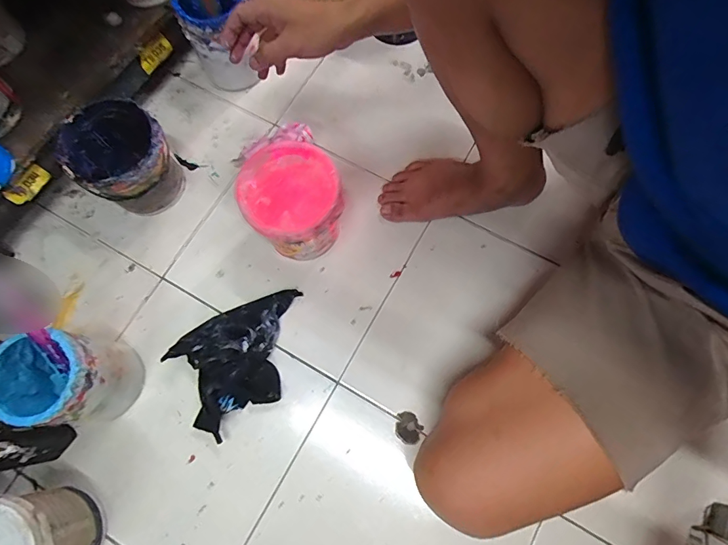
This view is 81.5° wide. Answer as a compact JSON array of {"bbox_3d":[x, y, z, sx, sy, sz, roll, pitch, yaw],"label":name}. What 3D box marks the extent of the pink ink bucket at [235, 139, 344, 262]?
[{"bbox_3d":[-0.093,-0.085,0.571,0.118,0.131,0.130,-17,73,-4],"label":"pink ink bucket"}]

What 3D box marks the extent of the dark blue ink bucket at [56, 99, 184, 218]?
[{"bbox_3d":[-0.330,-0.153,0.595,0.124,0.120,0.131,-41,77,-12],"label":"dark blue ink bucket"}]

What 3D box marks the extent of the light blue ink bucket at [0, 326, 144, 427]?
[{"bbox_3d":[-0.346,0.125,0.503,0.095,0.139,0.098,0,73,0],"label":"light blue ink bucket"}]

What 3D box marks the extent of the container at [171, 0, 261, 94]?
[{"bbox_3d":[-0.215,-0.358,0.648,0.096,0.152,0.096,0,73,0],"label":"container"}]

